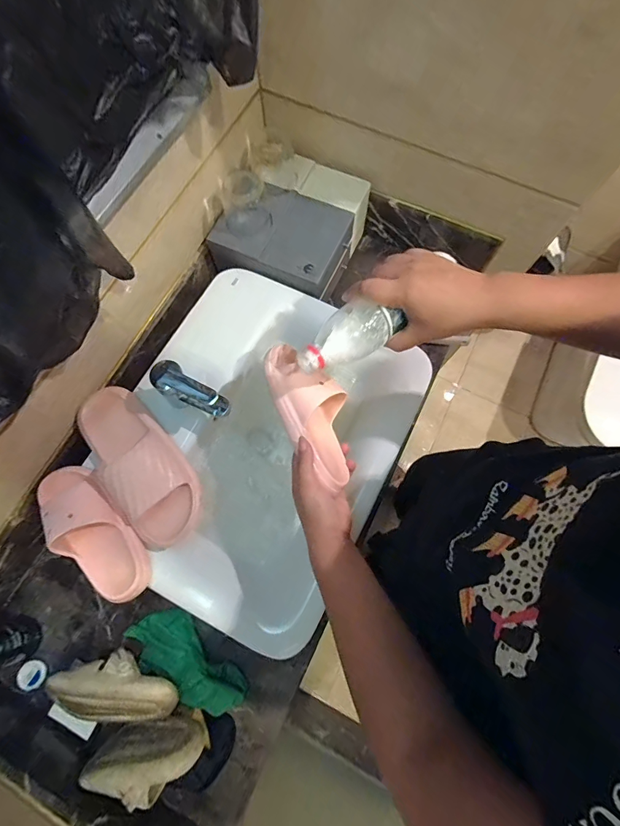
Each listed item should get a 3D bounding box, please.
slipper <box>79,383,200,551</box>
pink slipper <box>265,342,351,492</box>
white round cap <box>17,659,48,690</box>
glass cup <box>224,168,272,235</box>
[{"bbox_3d":[-0.264,0.067,0.547,0.113,0.067,0.265,-38,77,-10],"label":"slipper"},{"bbox_3d":[0.006,-0.004,0.493,0.087,0.067,0.204,-24,75,-6],"label":"pink slipper"},{"bbox_3d":[-0.440,0.415,0.580,0.040,0.021,0.037,19,52,-26],"label":"white round cap"},{"bbox_3d":[-0.116,-0.375,0.667,0.080,0.083,0.082,0,74,0],"label":"glass cup"}]

